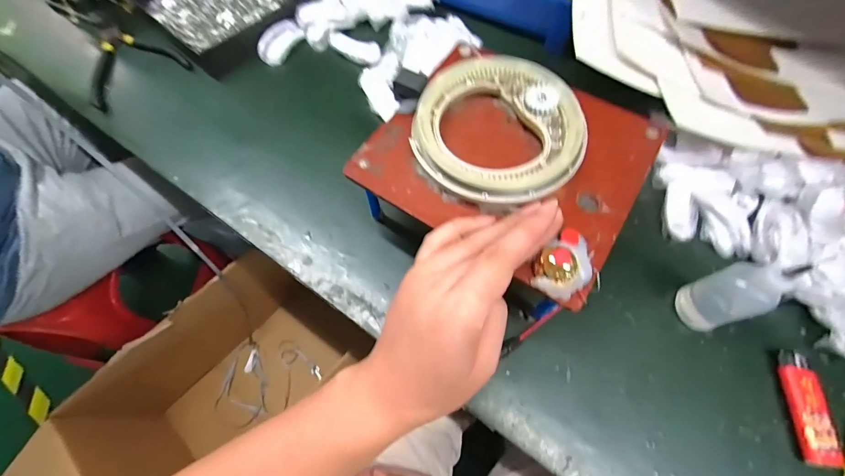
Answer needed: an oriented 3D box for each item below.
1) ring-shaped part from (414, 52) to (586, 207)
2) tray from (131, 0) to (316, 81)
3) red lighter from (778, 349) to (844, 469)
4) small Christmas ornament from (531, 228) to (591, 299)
[{"bbox_3d":[0.057,-0.084,0.276,0.125,0.017,0.126,0,68,1],"label":"ring-shaped part"},{"bbox_3d":[-0.266,-0.328,0.479,0.229,0.024,0.184,41,72,17],"label":"tray"},{"bbox_3d":[0.300,0.131,0.279,0.022,0.013,0.081,2,65,1],"label":"red lighter"},{"bbox_3d":[0.096,0.015,0.234,0.049,0.023,0.032,-42,72,-17],"label":"small Christmas ornament"}]

